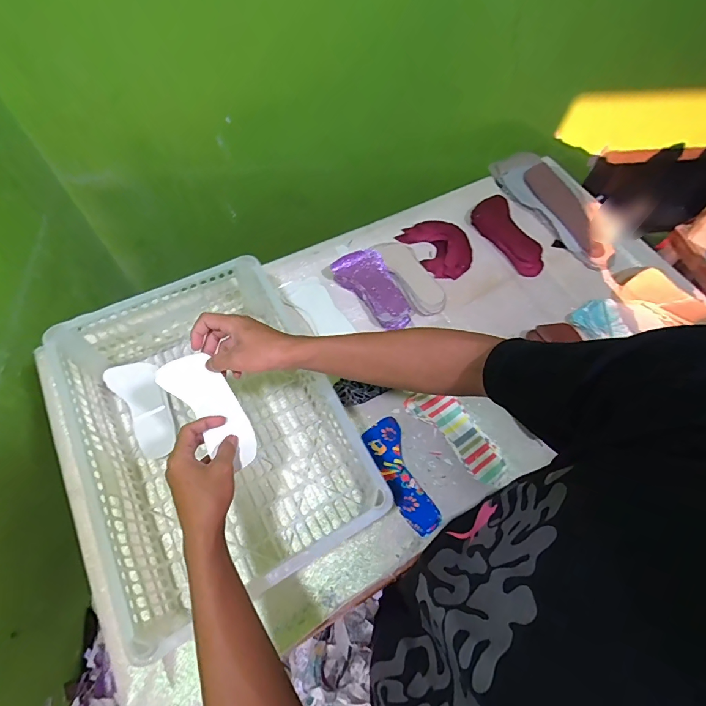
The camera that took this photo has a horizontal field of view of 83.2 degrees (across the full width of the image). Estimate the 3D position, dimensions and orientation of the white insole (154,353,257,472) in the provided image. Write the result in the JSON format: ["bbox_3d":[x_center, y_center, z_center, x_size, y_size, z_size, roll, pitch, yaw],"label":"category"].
[{"bbox_3d":[-0.172,0.067,0.486,0.064,0.017,0.161,-41,79,-22],"label":"white insole"}]

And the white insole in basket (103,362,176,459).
[{"bbox_3d":[-0.333,0.084,0.643,0.071,0.019,0.168,-34,69,-19],"label":"white insole in basket"}]

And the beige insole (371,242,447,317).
[{"bbox_3d":[0.112,-0.159,0.797,0.079,0.025,0.195,-28,67,-17],"label":"beige insole"}]

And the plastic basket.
[{"bbox_3d":[-0.192,0.082,0.598,0.349,0.155,0.489,-24,66,-16],"label":"plastic basket"}]

